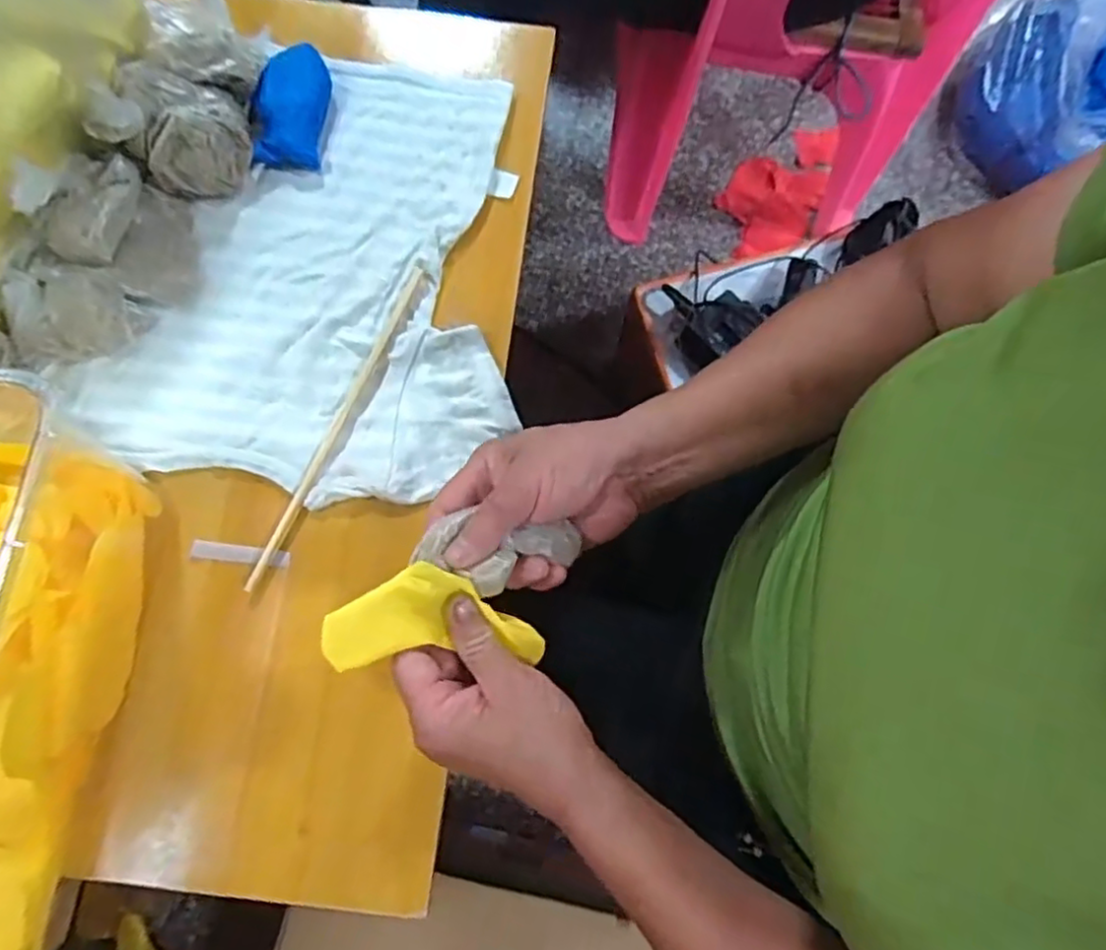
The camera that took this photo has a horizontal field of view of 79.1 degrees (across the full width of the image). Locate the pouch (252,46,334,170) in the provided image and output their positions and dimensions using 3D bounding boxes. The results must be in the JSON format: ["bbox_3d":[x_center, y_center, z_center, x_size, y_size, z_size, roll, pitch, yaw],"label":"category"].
[{"bbox_3d":[-0.181,-0.259,0.466,0.043,0.018,0.092,3,76,-1],"label":"pouch"}]

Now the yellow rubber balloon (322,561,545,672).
[{"bbox_3d":[-0.058,0.069,0.336,0.106,0.015,0.047,3,75,-15],"label":"yellow rubber balloon"}]

